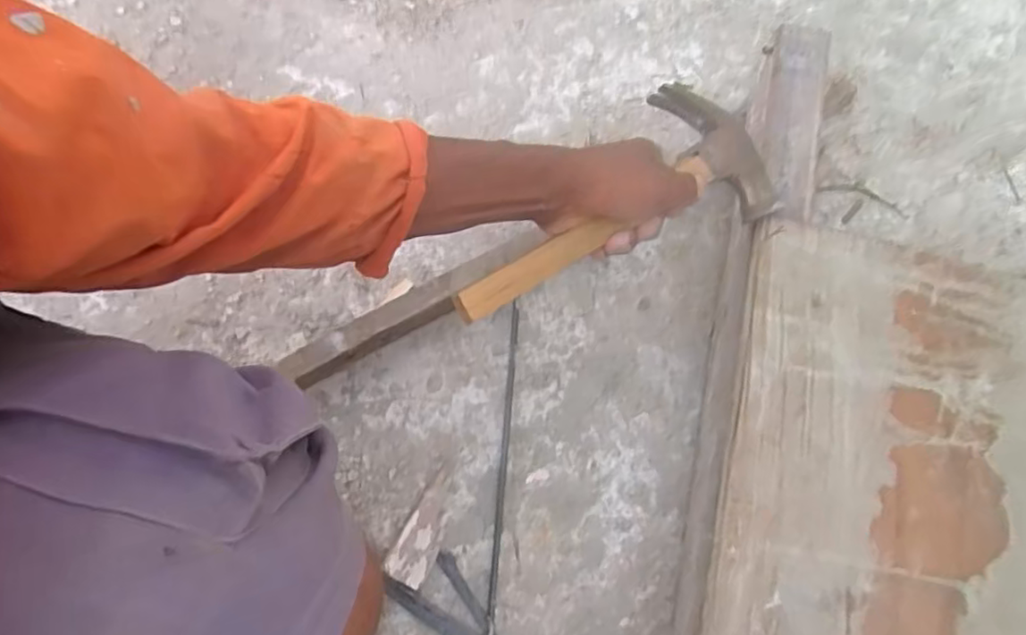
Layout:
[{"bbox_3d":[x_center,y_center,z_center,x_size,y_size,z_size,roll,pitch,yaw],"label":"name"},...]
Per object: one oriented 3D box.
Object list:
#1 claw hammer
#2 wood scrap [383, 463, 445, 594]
[{"bbox_3d":[0.065,-0.085,0.456,0.258,0.038,0.113,-25,74,-15],"label":"claw hammer"},{"bbox_3d":[-0.076,0.181,0.537,0.035,0.013,0.095,24,75,8],"label":"wood scrap"}]

